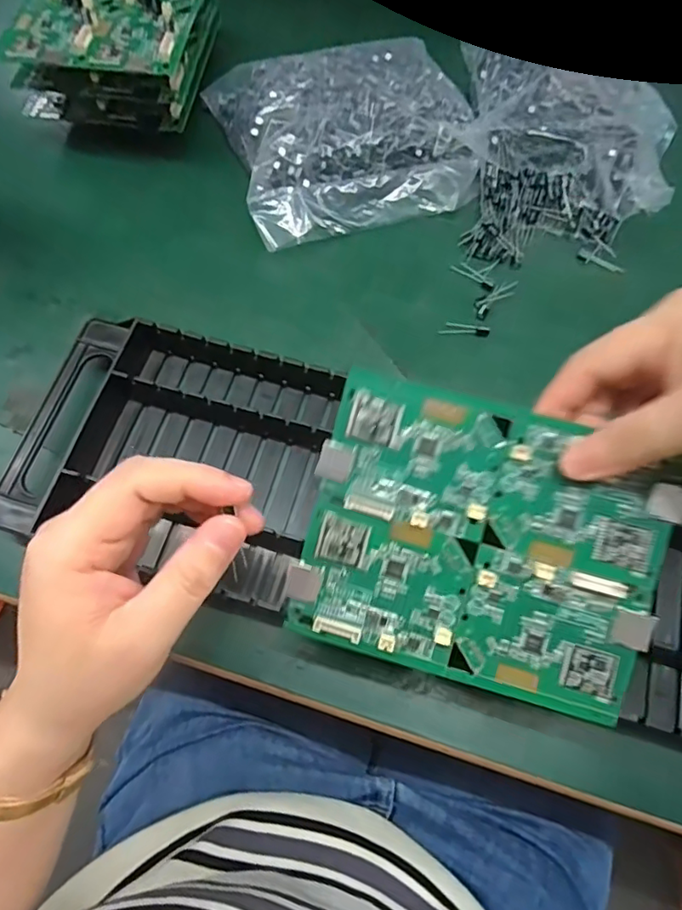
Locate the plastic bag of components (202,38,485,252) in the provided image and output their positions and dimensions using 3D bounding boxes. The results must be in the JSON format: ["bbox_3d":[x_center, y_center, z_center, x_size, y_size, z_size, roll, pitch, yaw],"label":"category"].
[{"bbox_3d":[0.003,-0.234,0.394,0.167,0.047,0.150,-19,71,-8],"label":"plastic bag of components"}]

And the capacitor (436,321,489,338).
[{"bbox_3d":[0.081,-0.083,0.360,0.033,0.004,0.009,4,70,0],"label":"capacitor"}]

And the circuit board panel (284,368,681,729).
[{"bbox_3d":[0.058,0.038,0.231,0.143,0.007,0.115,16,92,5],"label":"circuit board panel"}]

